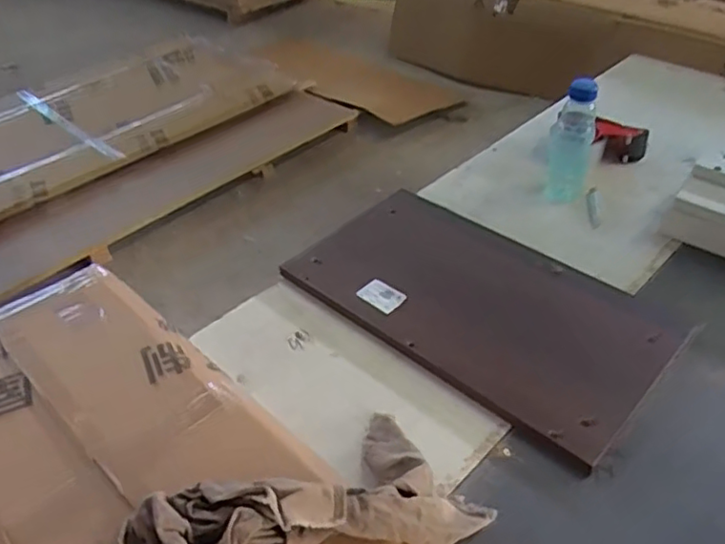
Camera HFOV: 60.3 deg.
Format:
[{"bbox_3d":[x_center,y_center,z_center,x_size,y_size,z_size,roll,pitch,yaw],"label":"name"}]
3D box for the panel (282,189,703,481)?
[{"bbox_3d":[0.155,0.030,0.854,0.485,0.016,0.293,31,51,33],"label":"panel"}]

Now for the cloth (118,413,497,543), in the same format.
[{"bbox_3d":[-0.049,0.200,0.579,0.328,0.077,0.171,-3,36,-24],"label":"cloth"}]

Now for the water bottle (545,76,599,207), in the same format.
[{"bbox_3d":[0.344,-0.212,1.030,0.069,0.194,0.063,10,42,14],"label":"water bottle"}]

